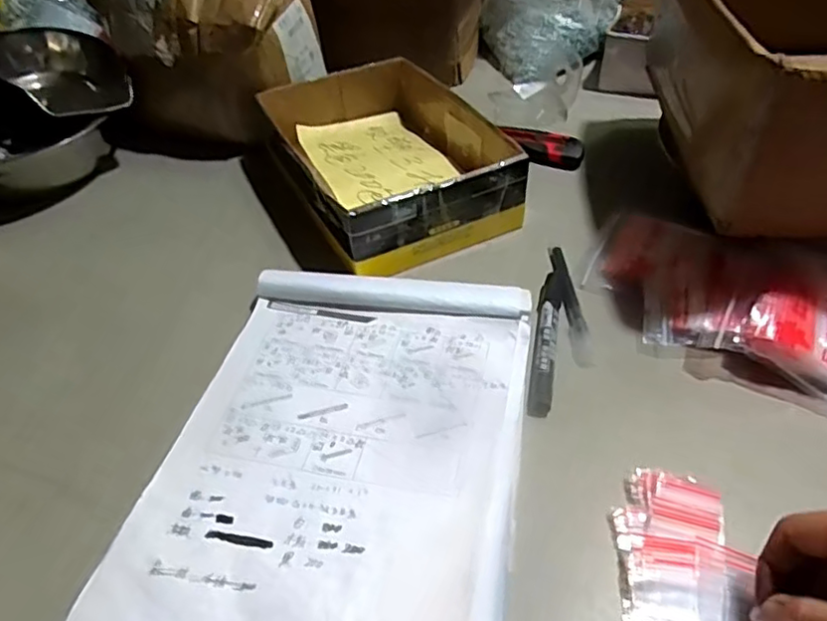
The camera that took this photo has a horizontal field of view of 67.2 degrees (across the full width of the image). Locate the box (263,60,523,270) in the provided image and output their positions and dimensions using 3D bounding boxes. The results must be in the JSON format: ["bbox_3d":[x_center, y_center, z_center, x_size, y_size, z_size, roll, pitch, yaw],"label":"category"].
[{"bbox_3d":[-0.028,-0.152,0.606,0.174,0.068,0.249,-20,47,-16],"label":"box"}]

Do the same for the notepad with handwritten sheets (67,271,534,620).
[{"bbox_3d":[-0.046,0.091,0.405,0.227,0.020,0.303,7,46,10],"label":"notepad with handwritten sheets"}]

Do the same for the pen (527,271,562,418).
[{"bbox_3d":[0.102,0.018,0.476,0.017,0.010,0.146,8,46,11],"label":"pen"}]

